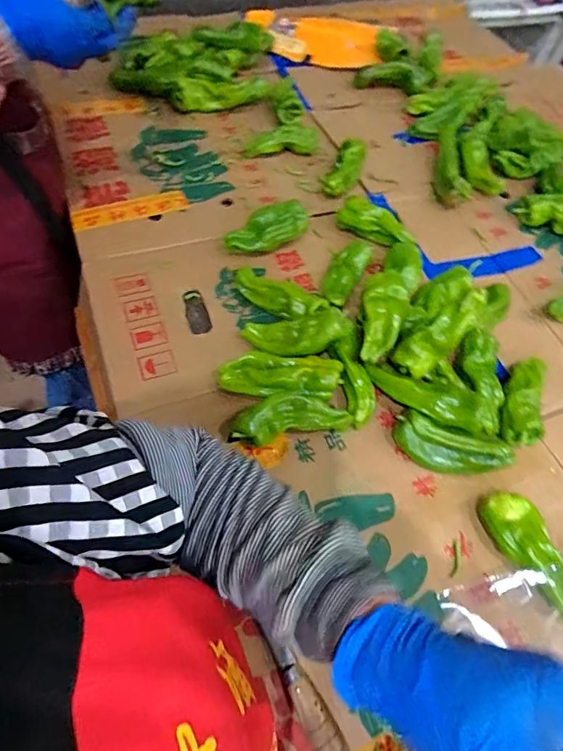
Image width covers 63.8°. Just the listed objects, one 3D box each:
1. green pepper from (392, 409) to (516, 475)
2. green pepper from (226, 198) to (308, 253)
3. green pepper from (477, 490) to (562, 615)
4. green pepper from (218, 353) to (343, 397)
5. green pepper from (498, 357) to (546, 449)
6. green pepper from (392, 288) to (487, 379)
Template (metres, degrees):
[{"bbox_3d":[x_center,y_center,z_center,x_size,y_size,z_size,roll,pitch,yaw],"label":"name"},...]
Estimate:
[{"bbox_3d":[0.217,0.098,0.587,0.145,0.044,0.051,22,59,9],"label":"green pepper"},{"bbox_3d":[-0.022,-0.241,0.756,0.145,0.068,0.045,-23,62,-4],"label":"green pepper"},{"bbox_3d":[0.289,0.210,0.525,0.064,0.038,0.152,-13,60,-13],"label":"green pepper"},{"bbox_3d":[-0.003,0.004,0.622,0.165,0.054,0.057,6,58,-1],"label":"green pepper"},{"bbox_3d":[0.340,0.031,0.634,0.057,0.055,0.149,22,59,9],"label":"green pepper"},{"bbox_3d":[0.218,-0.059,0.599,0.148,0.042,0.045,-43,65,11],"label":"green pepper"}]

